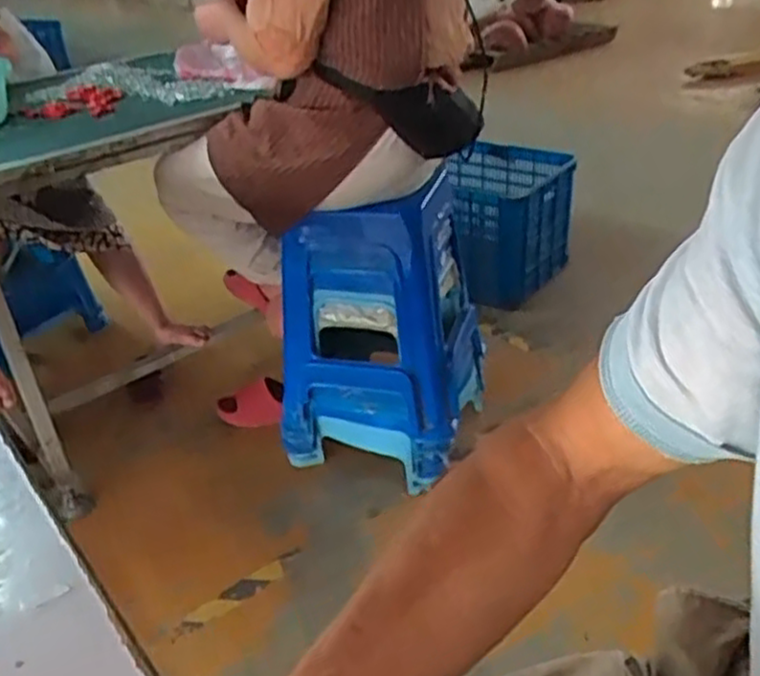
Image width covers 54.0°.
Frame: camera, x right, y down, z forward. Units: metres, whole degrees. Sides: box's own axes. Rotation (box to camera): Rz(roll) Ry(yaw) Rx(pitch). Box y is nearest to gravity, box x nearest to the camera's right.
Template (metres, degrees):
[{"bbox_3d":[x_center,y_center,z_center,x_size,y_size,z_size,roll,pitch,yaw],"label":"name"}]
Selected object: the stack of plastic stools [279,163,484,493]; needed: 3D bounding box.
[{"bbox_3d":[0.009,-0.037,1.559,0.357,0.552,0.333,10,34,22],"label":"stack of plastic stools"}]

